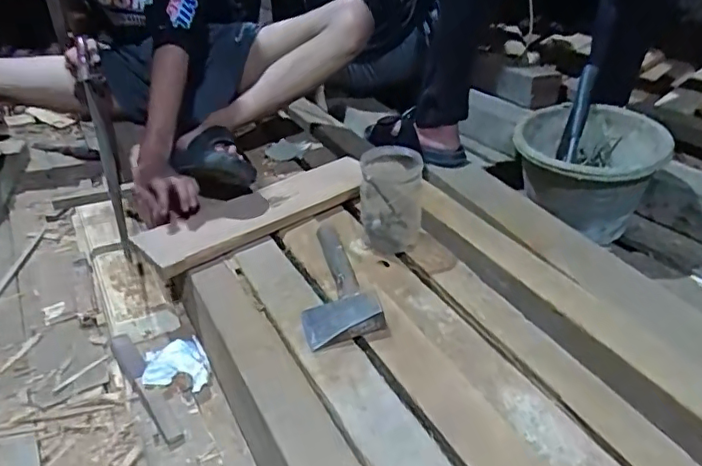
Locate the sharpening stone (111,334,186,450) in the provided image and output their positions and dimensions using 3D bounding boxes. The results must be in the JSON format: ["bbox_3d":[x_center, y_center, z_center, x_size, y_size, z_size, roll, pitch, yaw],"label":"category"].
[{"bbox_3d":[-0.303,0.221,0.817,0.030,0.017,0.236,-24,41,-29],"label":"sharpening stone"}]

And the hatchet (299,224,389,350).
[{"bbox_3d":[-0.041,0.061,0.836,0.107,0.035,0.280,-11,36,-13],"label":"hatchet"}]

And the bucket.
[{"bbox_3d":[0.464,-0.120,1.114,0.269,0.176,0.253,11,37,17],"label":"bucket"}]

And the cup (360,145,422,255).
[{"bbox_3d":[0.065,-0.052,0.921,0.099,0.155,0.103,1,35,4],"label":"cup"}]

